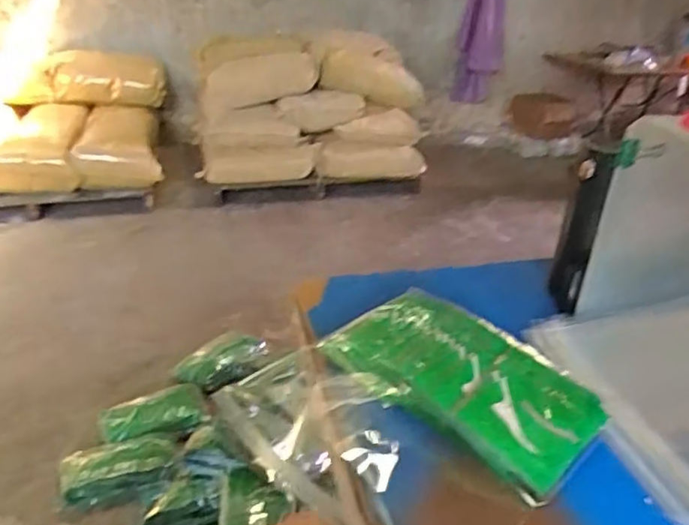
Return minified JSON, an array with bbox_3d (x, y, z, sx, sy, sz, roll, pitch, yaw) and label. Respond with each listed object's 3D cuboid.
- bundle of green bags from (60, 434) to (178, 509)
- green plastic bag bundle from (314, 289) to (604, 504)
[{"bbox_3d":[-0.543,0.494,1.441,0.279,0.061,0.173,-2,28,-8],"label":"bundle of green bags"},{"bbox_3d":[0.122,0.121,0.650,0.286,0.050,0.151,24,34,35],"label":"green plastic bag bundle"}]

